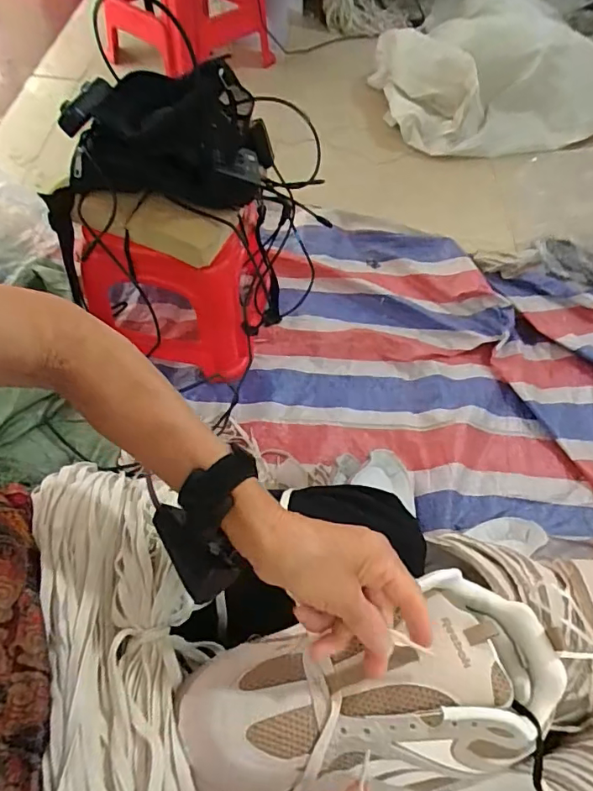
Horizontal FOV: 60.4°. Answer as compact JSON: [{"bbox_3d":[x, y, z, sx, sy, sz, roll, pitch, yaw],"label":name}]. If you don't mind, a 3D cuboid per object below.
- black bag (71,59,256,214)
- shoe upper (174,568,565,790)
[{"bbox_3d":[-0.188,-0.387,0.741,0.271,0.146,0.148,0,56,-2],"label":"black bag"},{"bbox_3d":[0.055,0.208,0.352,0.258,0.068,0.118,-9,57,-8],"label":"shoe upper"}]

